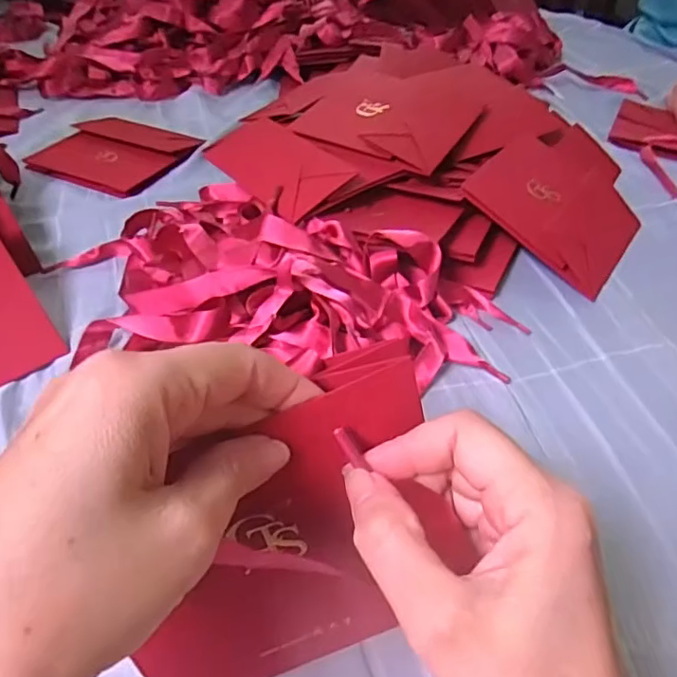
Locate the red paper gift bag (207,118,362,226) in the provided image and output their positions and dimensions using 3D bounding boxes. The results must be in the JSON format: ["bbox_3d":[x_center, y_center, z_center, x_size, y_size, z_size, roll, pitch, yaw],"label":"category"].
[{"bbox_3d":[-0.053,-0.147,0.477,0.073,0.007,0.137,-40,55,-15],"label":"red paper gift bag"}]

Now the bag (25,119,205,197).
[{"bbox_3d":[-0.231,-0.193,0.596,0.138,0.013,0.117,17,47,15],"label":"bag"}]

